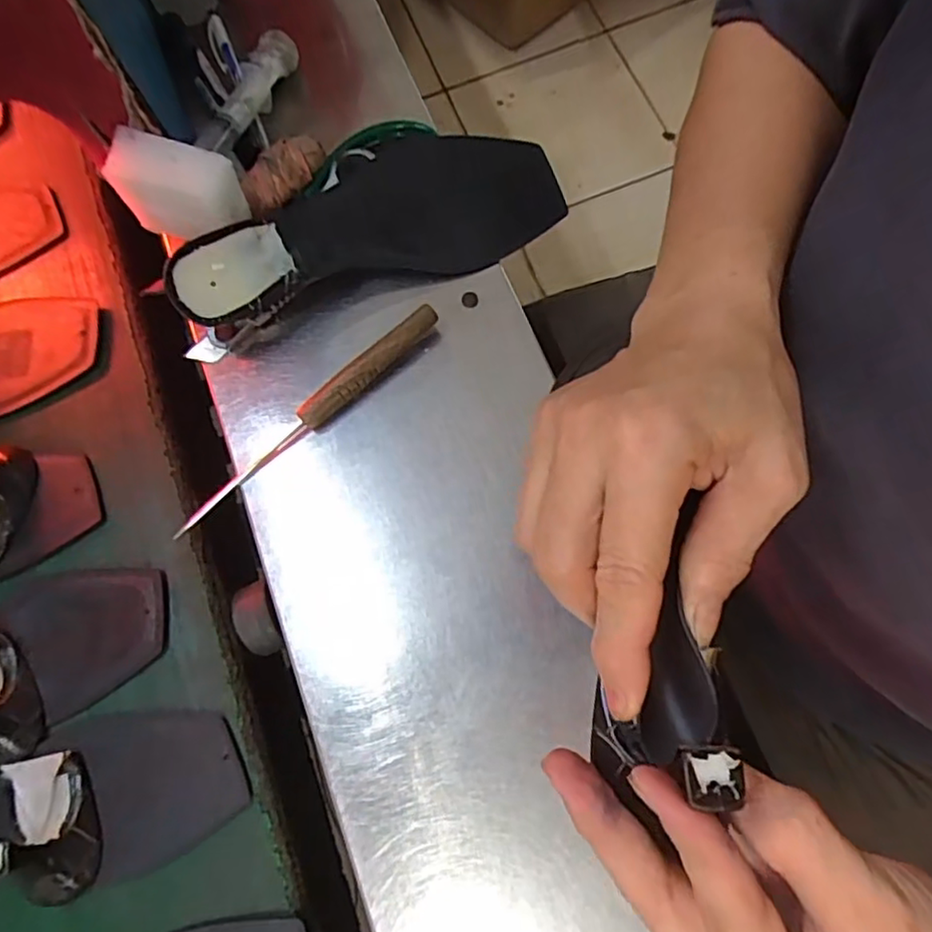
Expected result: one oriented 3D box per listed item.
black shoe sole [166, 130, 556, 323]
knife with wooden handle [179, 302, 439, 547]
[{"bbox_3d":[-0.059,-0.152,0.395,0.235,0.051,0.080,-20,74,-2],"label":"black shoe sole"},{"bbox_3d":[-0.091,-0.028,0.371,0.189,0.023,0.016,-43,76,-8],"label":"knife with wooden handle"}]

